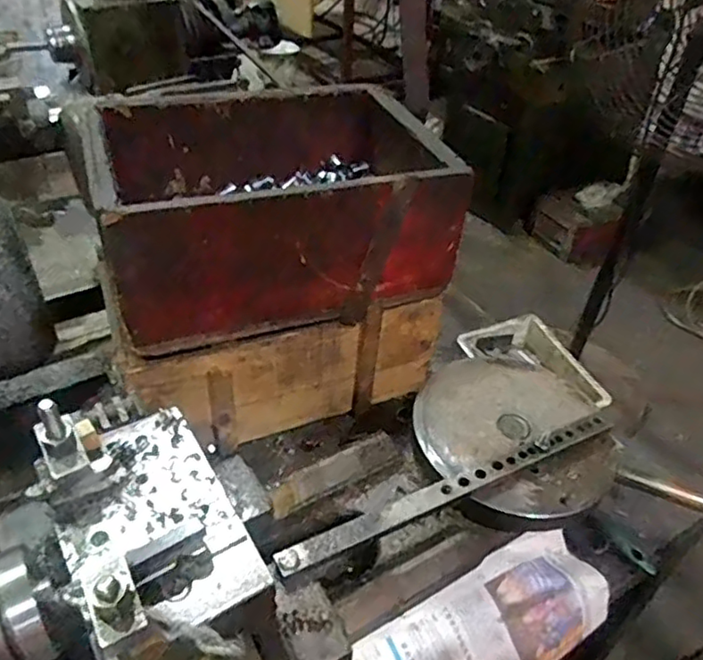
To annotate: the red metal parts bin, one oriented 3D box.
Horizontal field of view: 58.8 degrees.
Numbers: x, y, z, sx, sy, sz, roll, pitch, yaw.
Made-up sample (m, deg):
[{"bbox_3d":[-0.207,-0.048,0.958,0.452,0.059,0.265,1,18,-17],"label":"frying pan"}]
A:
[{"bbox_3d":[-0.081,-0.145,0.676,0.346,0.152,0.256,-13,44,-17],"label":"red metal parts bin"}]

